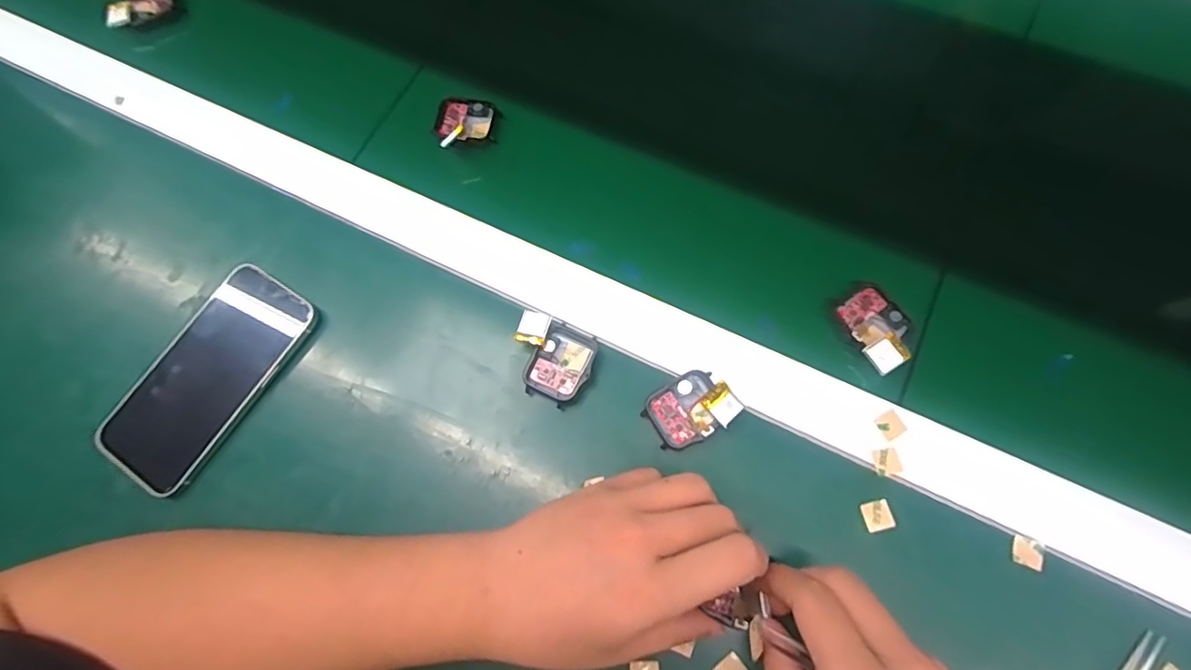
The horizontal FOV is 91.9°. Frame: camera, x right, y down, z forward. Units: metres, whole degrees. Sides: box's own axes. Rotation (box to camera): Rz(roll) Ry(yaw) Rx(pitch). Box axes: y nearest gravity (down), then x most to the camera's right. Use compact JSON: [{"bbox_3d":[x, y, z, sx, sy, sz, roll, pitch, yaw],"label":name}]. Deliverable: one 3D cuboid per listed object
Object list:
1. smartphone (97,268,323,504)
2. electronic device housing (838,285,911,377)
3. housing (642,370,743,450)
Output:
[{"bbox_3d":[-0.253,0.025,0.371,0.073,0.012,0.146,31,76,14],"label":"smartphone"},{"bbox_3d":[0.173,-0.004,0.352,0.042,0.014,0.050,-32,71,-7],"label":"electronic device housing"},{"bbox_3d":[0.056,0.044,0.341,0.049,0.018,0.038,-29,71,-5],"label":"housing"}]

